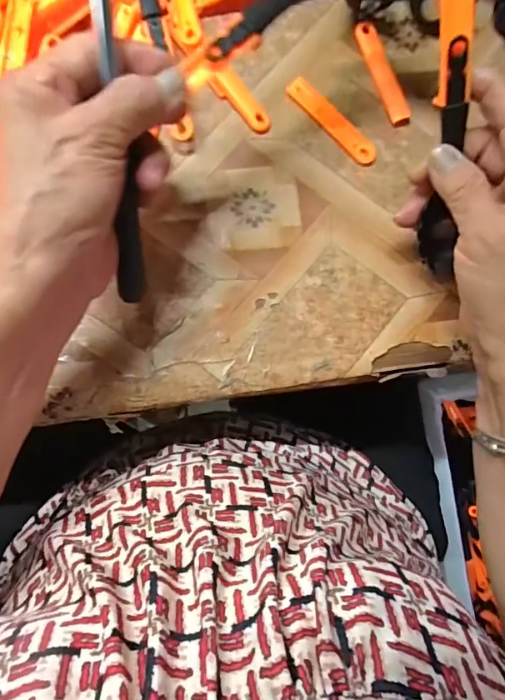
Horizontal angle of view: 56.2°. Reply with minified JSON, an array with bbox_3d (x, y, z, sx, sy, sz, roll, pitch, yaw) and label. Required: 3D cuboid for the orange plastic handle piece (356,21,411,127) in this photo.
[{"bbox_3d":[0.093,-0.195,0.333,0.017,0.010,0.076,-20,89,-7],"label":"orange plastic handle piece"}]

